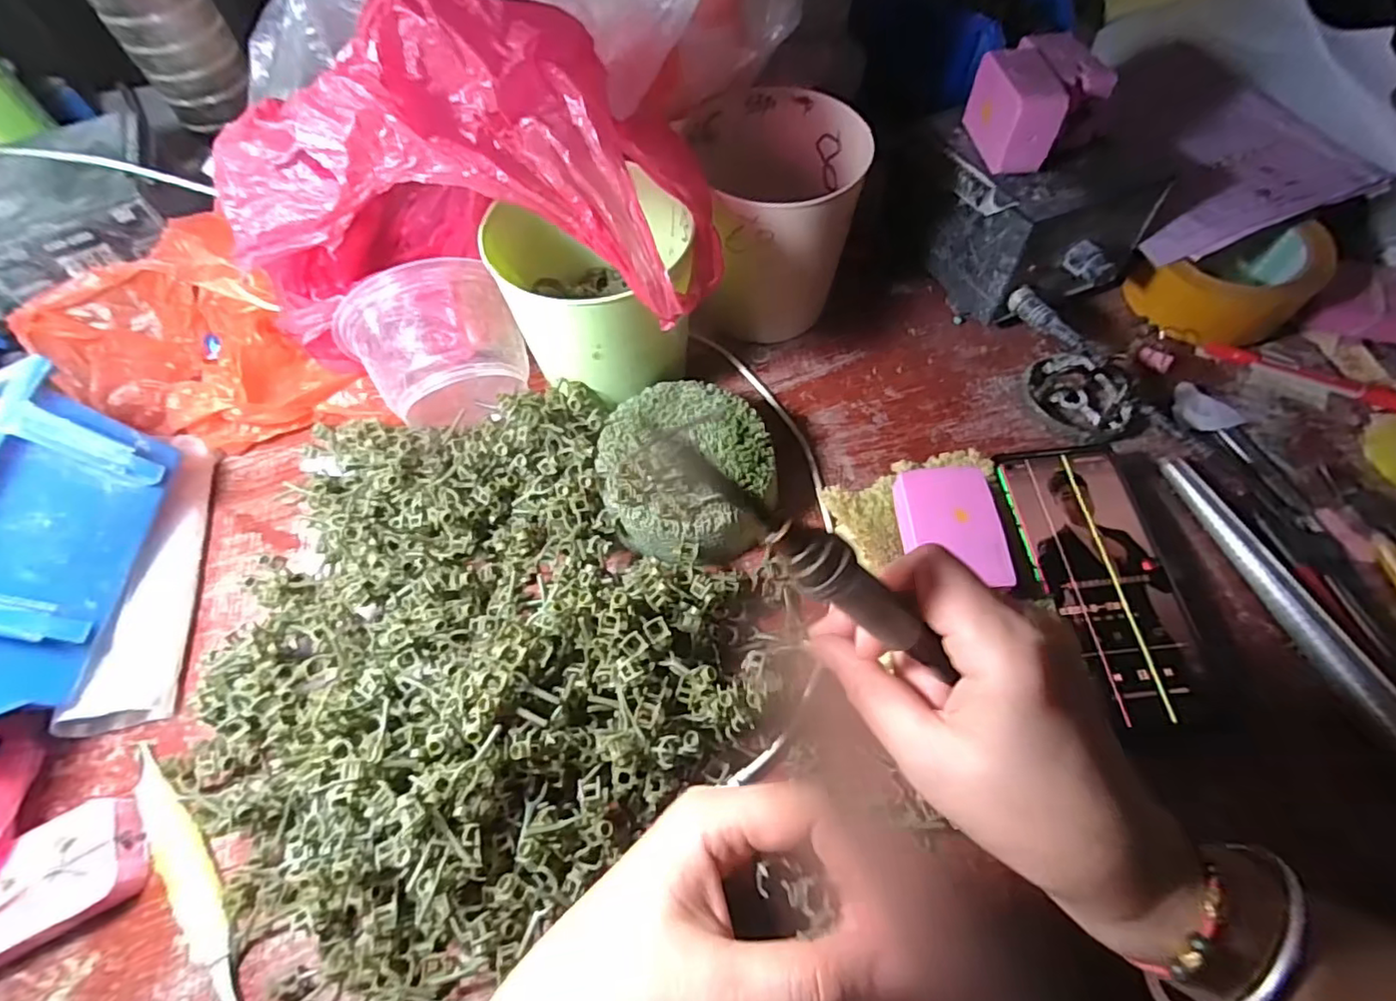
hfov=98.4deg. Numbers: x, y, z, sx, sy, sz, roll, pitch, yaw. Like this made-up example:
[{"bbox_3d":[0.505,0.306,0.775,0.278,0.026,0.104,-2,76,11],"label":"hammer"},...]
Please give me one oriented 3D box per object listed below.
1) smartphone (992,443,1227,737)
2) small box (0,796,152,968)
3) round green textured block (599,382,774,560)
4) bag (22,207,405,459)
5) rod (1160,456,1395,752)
[{"bbox_3d":[0.221,0.042,0.328,0.074,0.005,0.158,-8,66,-1],"label":"smartphone"},{"bbox_3d":[-0.295,0.174,0.273,0.073,0.019,0.047,-28,65,-12],"label":"small box"},{"bbox_3d":[-0.006,-0.014,0.358,0.099,0.053,0.110,-3,62,1],"label":"round green textured block"},{"bbox_3d":[-0.326,-0.101,0.395,0.211,0.074,0.128,-7,62,-2],"label":"bag"},{"bbox_3d":[0.328,0.078,0.315,0.025,0.020,0.241,-18,63,-8],"label":"rod"}]

